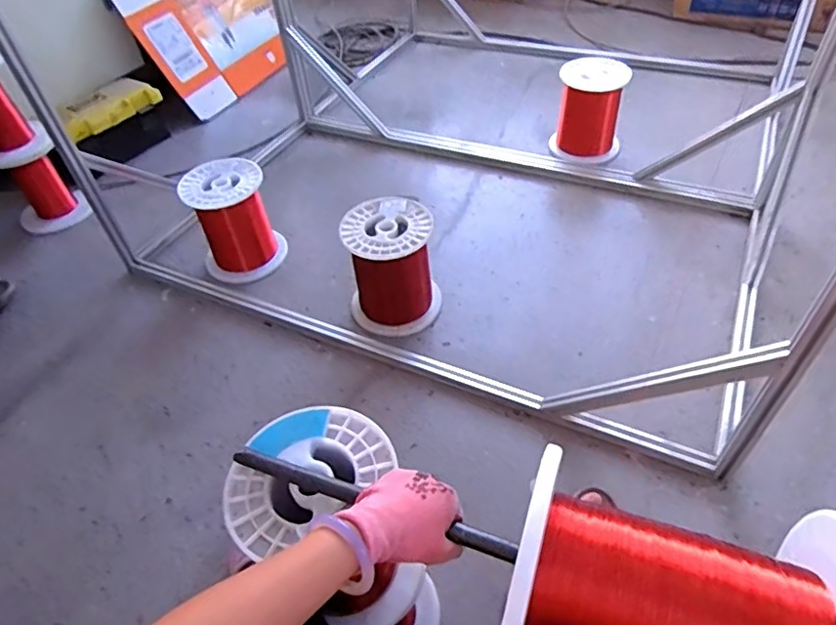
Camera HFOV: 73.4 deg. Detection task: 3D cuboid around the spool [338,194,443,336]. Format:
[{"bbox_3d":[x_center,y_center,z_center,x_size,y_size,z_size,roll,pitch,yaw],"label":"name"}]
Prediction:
[{"bbox_3d":[-0.059,-0.102,1.282,0.199,0.238,0.205,-3,48,3],"label":"spool"}]

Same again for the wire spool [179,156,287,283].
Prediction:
[{"bbox_3d":[-0.479,-0.240,1.455,0.203,0.235,0.220,-3,48,3],"label":"wire spool"}]

